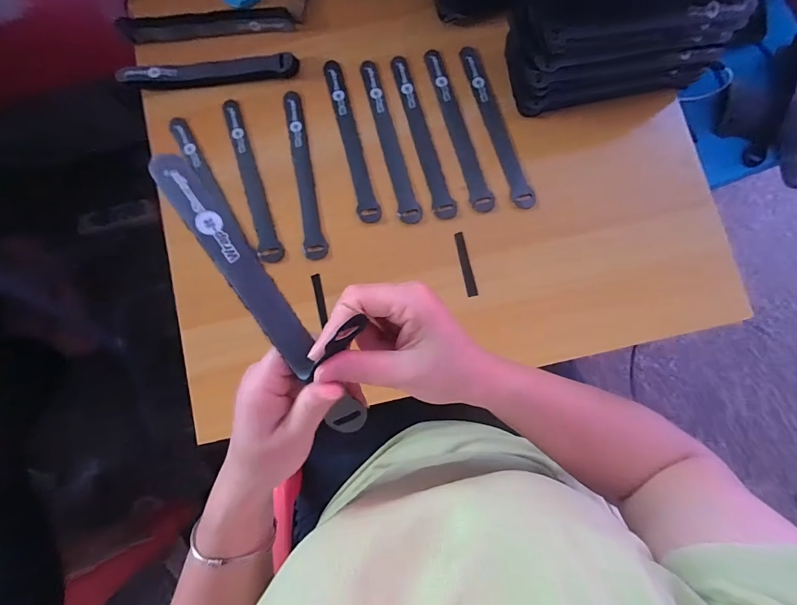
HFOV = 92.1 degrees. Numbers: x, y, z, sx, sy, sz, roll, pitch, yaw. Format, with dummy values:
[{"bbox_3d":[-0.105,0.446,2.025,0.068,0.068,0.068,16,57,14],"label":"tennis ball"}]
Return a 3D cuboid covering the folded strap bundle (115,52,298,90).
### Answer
[{"bbox_3d":[-0.213,-0.262,0.434,0.194,0.010,0.031,-4,82,0],"label":"folded strap bundle"}]

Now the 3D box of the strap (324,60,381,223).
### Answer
[{"bbox_3d":[-0.053,-0.183,0.430,0.022,0.006,0.196,-14,83,-1],"label":"strap"}]

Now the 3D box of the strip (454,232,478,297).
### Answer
[{"bbox_3d":[0.072,-0.041,0.410,0.010,0.004,0.069,-13,83,-1],"label":"strip"}]

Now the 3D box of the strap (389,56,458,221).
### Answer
[{"bbox_3d":[0.027,-0.187,0.426,0.023,0.004,0.197,-14,83,-1],"label":"strap"}]

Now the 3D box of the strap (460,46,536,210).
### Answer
[{"bbox_3d":[0.109,-0.197,0.423,0.022,0.006,0.199,-16,83,-1],"label":"strap"}]

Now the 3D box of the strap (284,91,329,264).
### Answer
[{"bbox_3d":[-0.103,-0.144,0.425,0.024,0.006,0.196,-10,82,1],"label":"strap"}]

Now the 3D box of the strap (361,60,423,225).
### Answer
[{"bbox_3d":[-0.009,-0.182,0.427,0.023,0.004,0.196,-14,83,-1],"label":"strap"}]

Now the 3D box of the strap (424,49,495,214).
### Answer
[{"bbox_3d":[0.065,-0.194,0.424,0.023,0.006,0.200,-16,83,-1],"label":"strap"}]

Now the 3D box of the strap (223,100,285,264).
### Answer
[{"bbox_3d":[-0.165,-0.136,0.427,0.025,0.010,0.196,-19,83,-2],"label":"strap"}]

